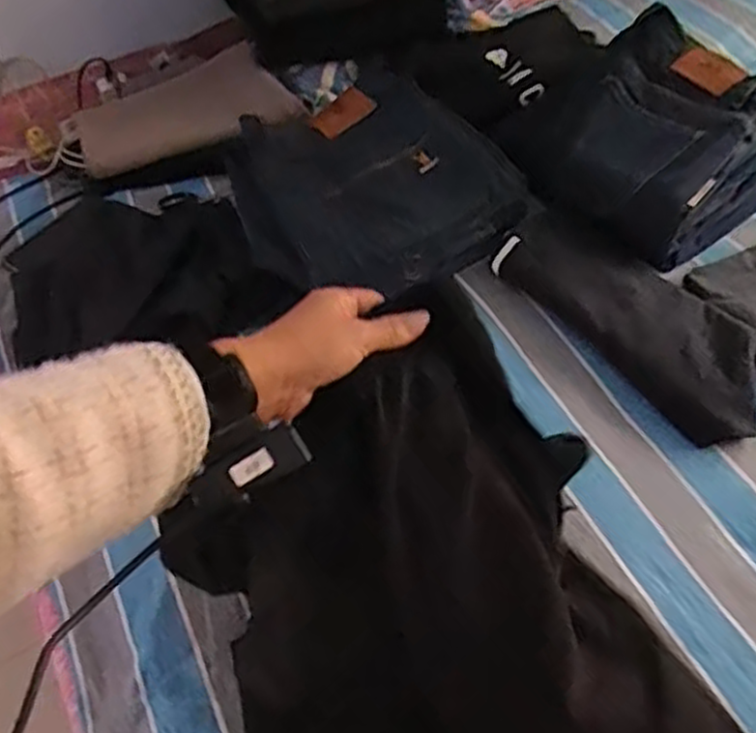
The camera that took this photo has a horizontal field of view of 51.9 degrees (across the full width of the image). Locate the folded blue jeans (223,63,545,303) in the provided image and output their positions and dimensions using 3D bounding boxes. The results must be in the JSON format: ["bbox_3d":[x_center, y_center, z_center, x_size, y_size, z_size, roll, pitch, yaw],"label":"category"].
[{"bbox_3d":[-0.010,-0.214,0.929,0.308,0.047,0.289,-35,69,-19],"label":"folded blue jeans"}]

